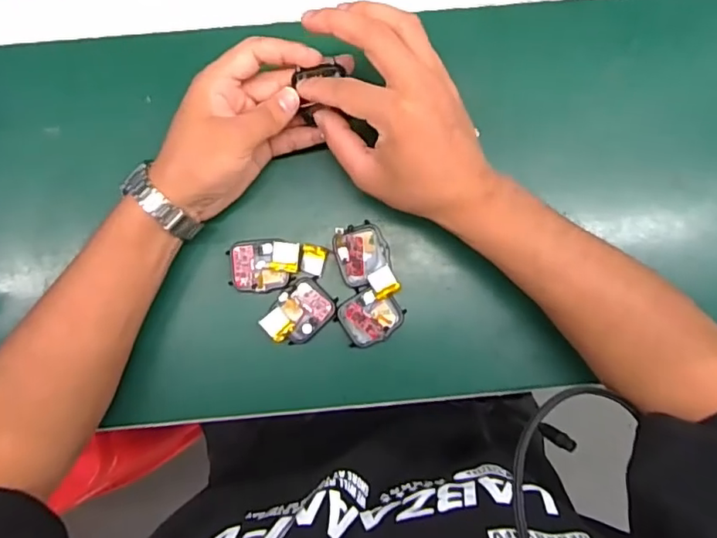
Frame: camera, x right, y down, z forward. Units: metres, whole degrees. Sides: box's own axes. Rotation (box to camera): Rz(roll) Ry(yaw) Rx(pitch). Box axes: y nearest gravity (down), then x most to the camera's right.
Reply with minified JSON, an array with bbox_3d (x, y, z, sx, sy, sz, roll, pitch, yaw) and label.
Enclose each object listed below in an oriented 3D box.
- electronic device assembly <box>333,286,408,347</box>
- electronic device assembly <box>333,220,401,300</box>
[{"bbox_3d":[0.009,0.036,0.423,0.045,0.010,0.038,-30,88,-2],"label":"electronic device assembly"},{"bbox_3d":[0.006,-0.006,0.419,0.038,0.016,0.057,-20,88,-2],"label":"electronic device assembly"}]

